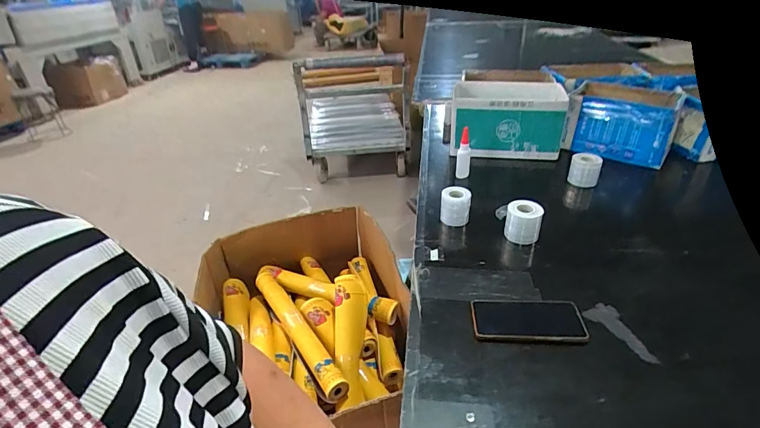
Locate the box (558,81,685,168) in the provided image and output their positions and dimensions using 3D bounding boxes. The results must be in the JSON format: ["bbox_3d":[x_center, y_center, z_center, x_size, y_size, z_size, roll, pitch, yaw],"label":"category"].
[{"bbox_3d":[0.636,-0.245,1.110,0.248,0.143,0.210,18,37,27],"label":"box"}]

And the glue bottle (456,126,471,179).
[{"bbox_3d":[0.199,-0.135,0.994,0.032,0.137,0.038,6,33,11],"label":"glue bottle"}]

